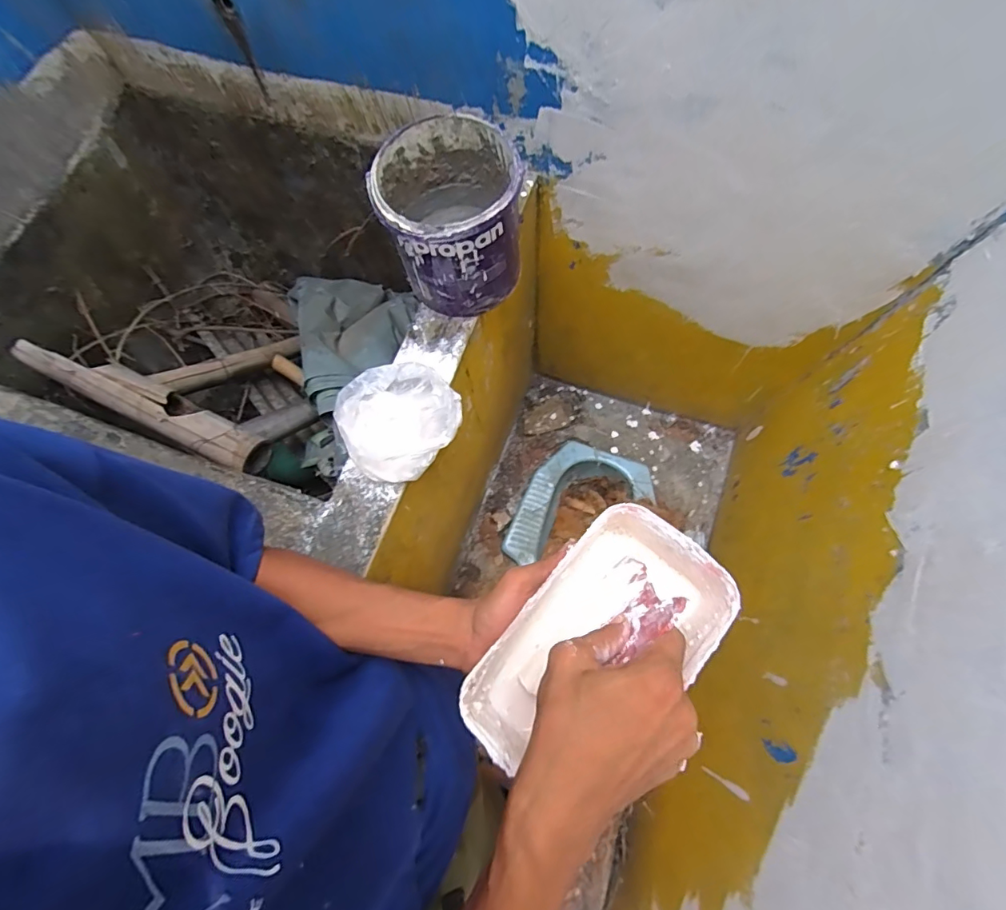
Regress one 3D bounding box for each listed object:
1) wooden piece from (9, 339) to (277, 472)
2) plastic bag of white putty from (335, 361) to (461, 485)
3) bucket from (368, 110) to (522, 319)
[{"bbox_3d":[-0.628,-0.093,0.850,0.474,0.064,0.074,25,75,9],"label":"wooden piece"},{"bbox_3d":[-0.137,-0.046,0.653,0.149,0.065,0.145,-38,75,-9],"label":"plastic bag of white putty"},{"bbox_3d":[-0.069,-0.318,0.672,0.173,0.180,0.181,-1,73,2],"label":"bucket"}]

